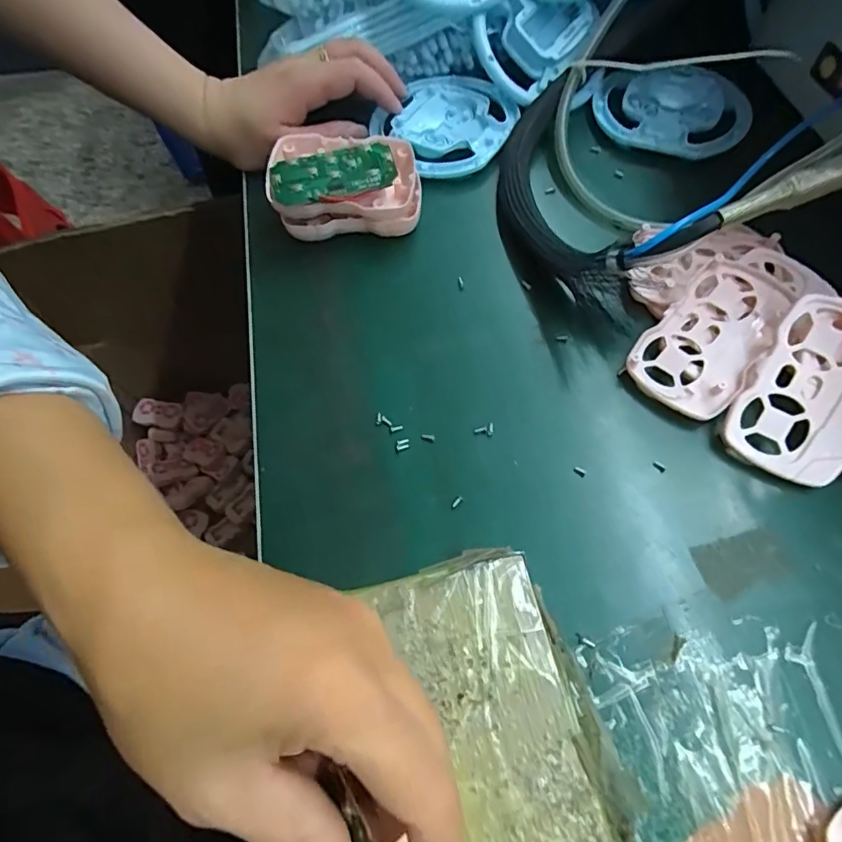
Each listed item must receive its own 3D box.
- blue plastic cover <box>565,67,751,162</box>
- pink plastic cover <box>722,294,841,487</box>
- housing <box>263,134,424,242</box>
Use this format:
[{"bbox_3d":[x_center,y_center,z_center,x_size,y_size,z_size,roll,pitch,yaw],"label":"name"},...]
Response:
[{"bbox_3d":[0.168,-0.217,0.362,0.112,0.013,0.075,6,67,8],"label":"blue plastic cover"},{"bbox_3d":[0.190,-0.015,0.251,0.054,0.004,0.088,32,94,15],"label":"pink plastic cover"},{"bbox_3d":[-0.046,-0.149,0.333,0.089,0.040,0.054,-4,66,3],"label":"housing"}]

